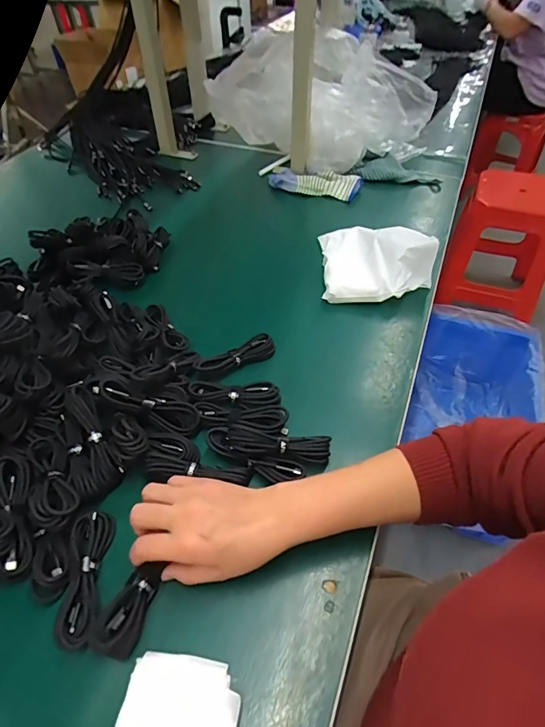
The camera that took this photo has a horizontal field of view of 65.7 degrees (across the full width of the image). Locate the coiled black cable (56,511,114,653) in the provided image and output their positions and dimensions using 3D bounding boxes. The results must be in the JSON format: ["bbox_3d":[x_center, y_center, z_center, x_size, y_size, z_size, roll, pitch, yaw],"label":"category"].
[{"bbox_3d":[-0.168,0.188,0.377,0.034,0.021,0.111,-7,48,-5],"label":"coiled black cable"}]

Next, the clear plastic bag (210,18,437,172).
[{"bbox_3d":[0.094,-0.522,0.841,0.432,0.206,0.157,8,49,8],"label":"clear plastic bag"}]

